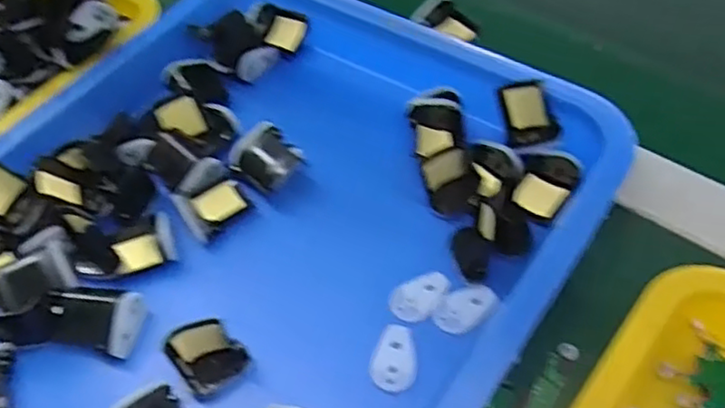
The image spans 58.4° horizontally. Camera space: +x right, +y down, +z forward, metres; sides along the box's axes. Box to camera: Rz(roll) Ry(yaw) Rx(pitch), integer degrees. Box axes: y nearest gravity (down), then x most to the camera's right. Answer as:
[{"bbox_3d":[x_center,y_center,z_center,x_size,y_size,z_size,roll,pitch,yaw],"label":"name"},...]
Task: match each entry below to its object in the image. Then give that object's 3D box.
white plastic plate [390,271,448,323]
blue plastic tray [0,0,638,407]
[{"bbox_3d":[0.033,0.052,0.363,0.035,0.004,0.021,-33,58,-18],"label":"white plastic plate"},{"bbox_3d":[-0.084,0.033,0.377,0.329,0.058,0.435,30,61,24],"label":"blue plastic tray"}]

